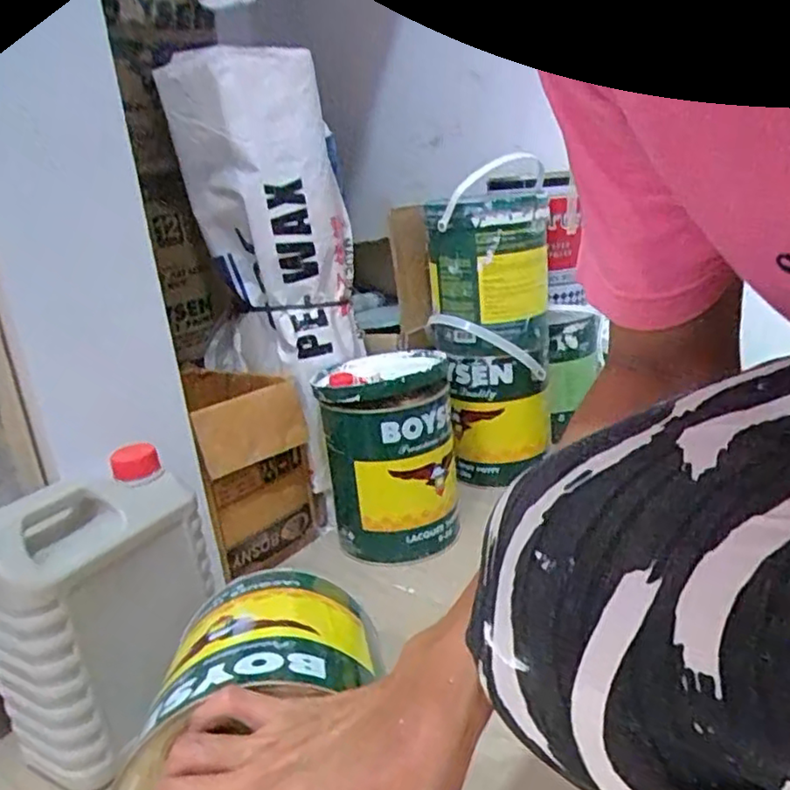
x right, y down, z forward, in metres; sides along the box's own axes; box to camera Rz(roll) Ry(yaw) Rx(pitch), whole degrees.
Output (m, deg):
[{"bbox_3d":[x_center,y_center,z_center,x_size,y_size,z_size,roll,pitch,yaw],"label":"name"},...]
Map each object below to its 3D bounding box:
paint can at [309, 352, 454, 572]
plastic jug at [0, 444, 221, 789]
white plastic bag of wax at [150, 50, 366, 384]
[{"bbox_3d":[-0.009,0.063,0.850,0.162,0.232,0.195,-6,19,1],"label":"paint can"},{"bbox_3d":[-0.245,0.176,0.559,0.091,0.215,0.176,6,20,29],"label":"plastic jug"},{"bbox_3d":[-0.170,-0.237,0.871,0.214,0.401,0.154,-7,18,-9],"label":"white plastic bag of wax"}]

